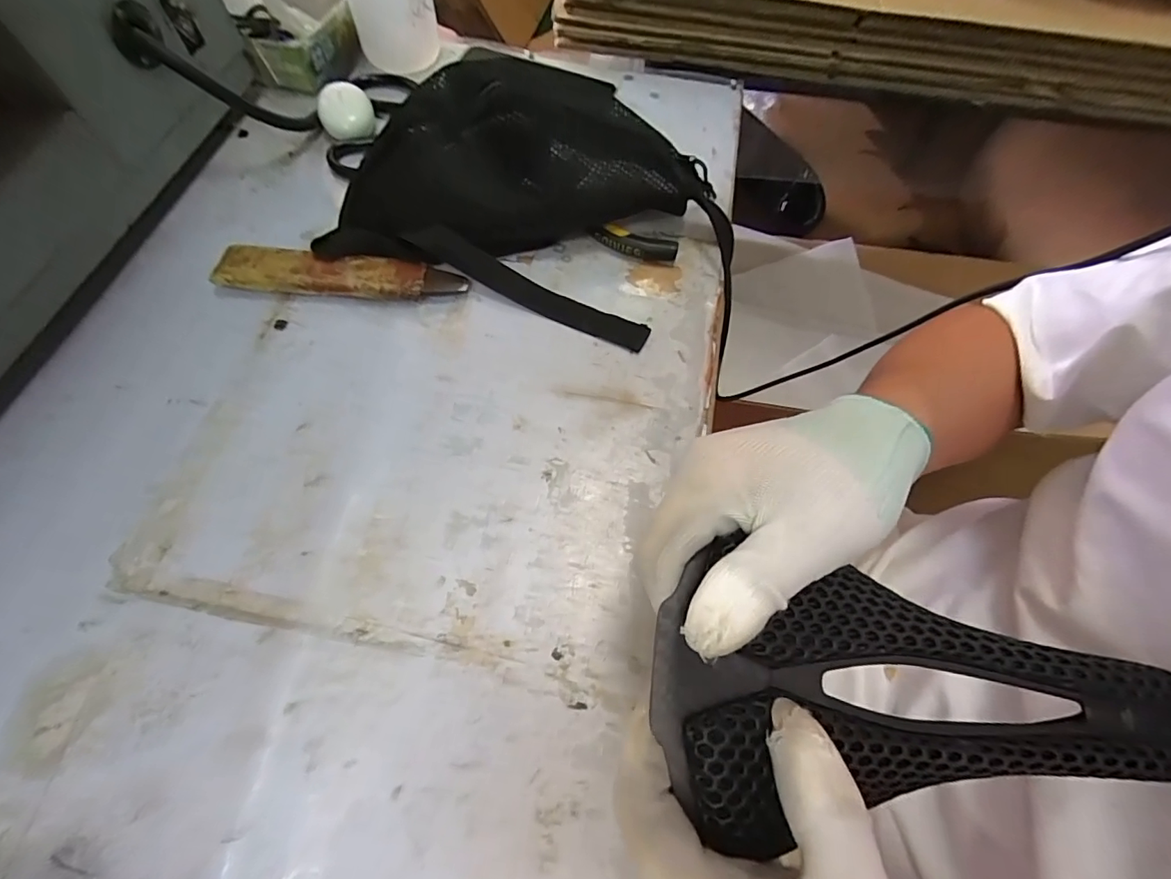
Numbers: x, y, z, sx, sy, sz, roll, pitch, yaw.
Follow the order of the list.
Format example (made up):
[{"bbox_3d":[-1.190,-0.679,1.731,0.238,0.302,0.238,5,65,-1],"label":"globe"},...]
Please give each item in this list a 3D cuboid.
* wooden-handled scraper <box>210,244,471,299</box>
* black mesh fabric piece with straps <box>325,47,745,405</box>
[{"bbox_3d":[-0.187,-0.127,0.388,0.185,0.018,0.037,4,64,0],"label":"wooden-handled scraper"},{"bbox_3d":[-0.024,-0.189,0.384,0.317,0.092,0.178,16,65,5],"label":"black mesh fabric piece with straps"}]

